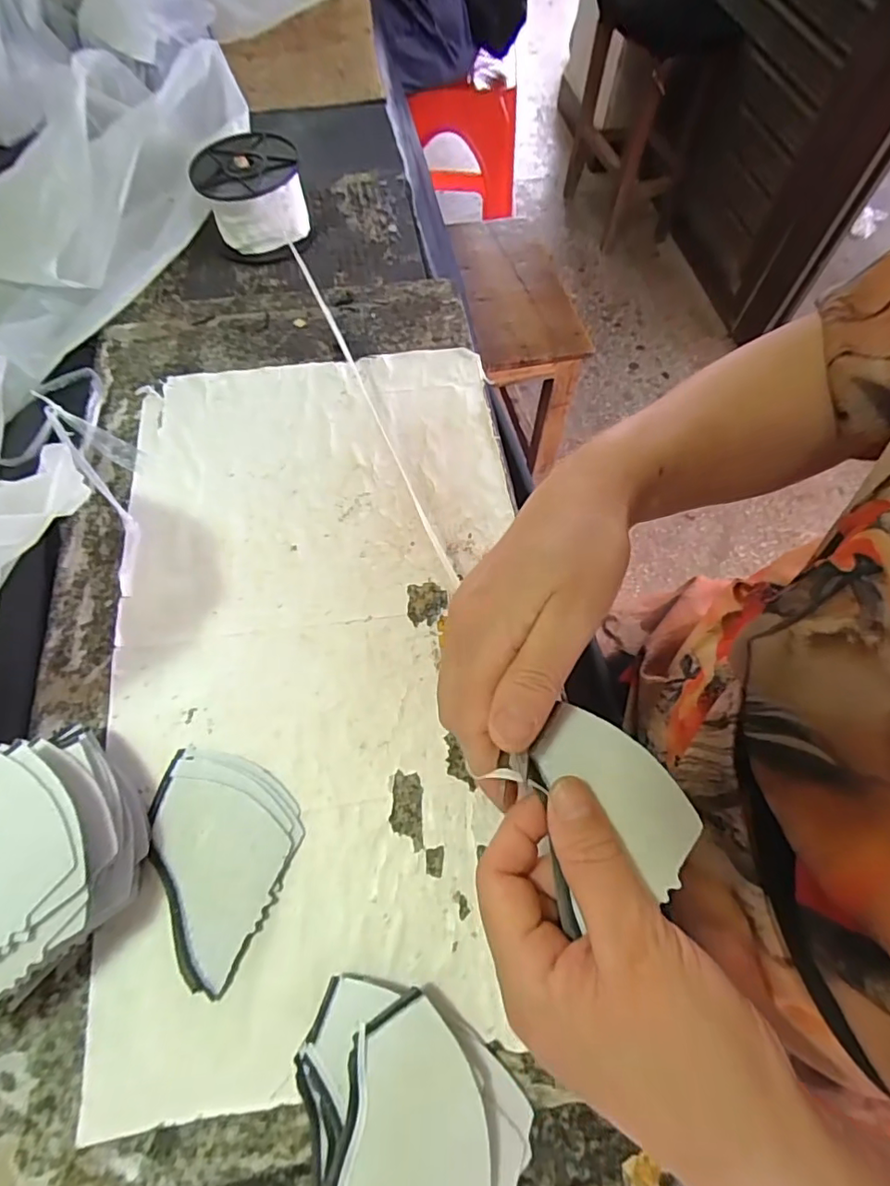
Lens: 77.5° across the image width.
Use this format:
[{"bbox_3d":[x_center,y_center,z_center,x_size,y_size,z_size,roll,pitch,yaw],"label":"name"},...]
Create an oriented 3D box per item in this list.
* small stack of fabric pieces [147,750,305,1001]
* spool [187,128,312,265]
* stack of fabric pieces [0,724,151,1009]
[{"bbox_3d":[-0.117,0.131,0.274,0.076,0.008,0.093,16,63,6],"label":"small stack of fabric pieces"},{"bbox_3d":[-0.172,-0.356,0.498,0.087,0.060,0.094,-14,64,-9],"label":"spool"},{"bbox_3d":[-0.182,0.120,0.252,0.073,0.053,0.115,-8,63,-6],"label":"stack of fabric pieces"}]

